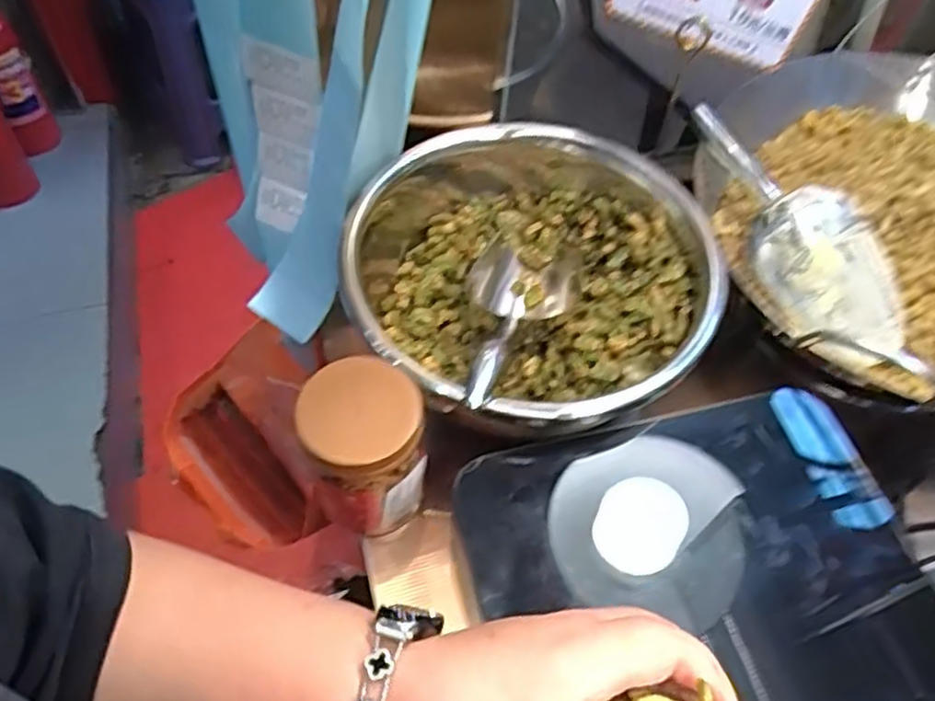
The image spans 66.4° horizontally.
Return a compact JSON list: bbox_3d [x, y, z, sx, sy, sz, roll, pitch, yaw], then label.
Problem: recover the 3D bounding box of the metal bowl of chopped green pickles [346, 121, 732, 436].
[{"bbox_3d":[0.043,-0.060,0.583,0.268,0.114,0.291,2,55,-3],"label":"metal bowl of chopped green pickles"}]

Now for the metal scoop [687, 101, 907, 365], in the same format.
[{"bbox_3d":[0.258,-0.094,0.559,0.058,0.065,0.231,-36,88,-25],"label":"metal scoop"}]

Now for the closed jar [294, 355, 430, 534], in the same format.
[{"bbox_3d":[-0.070,0.067,0.487,0.074,0.123,0.072,2,55,-3],"label":"closed jar"}]

